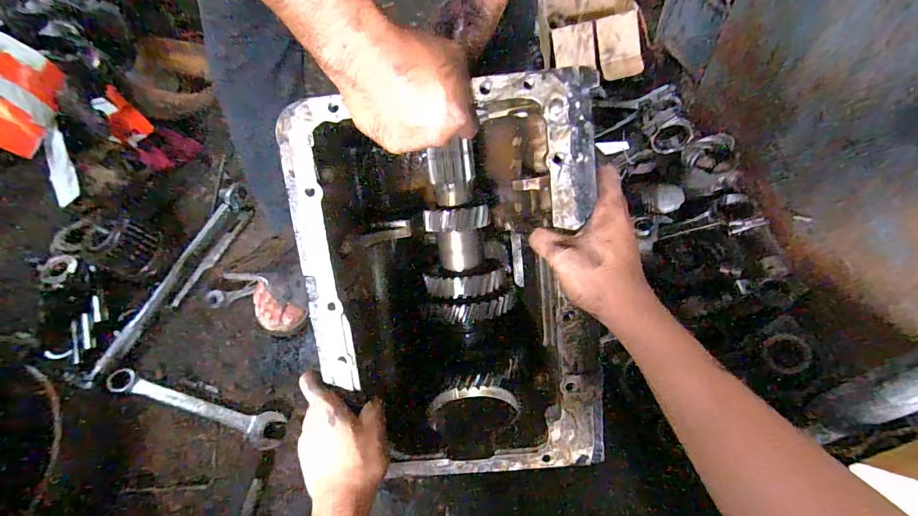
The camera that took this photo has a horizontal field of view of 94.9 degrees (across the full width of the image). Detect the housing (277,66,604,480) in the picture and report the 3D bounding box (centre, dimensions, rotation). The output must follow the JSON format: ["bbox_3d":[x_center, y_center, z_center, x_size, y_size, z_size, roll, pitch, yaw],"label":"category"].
[{"bbox_3d":[-0.010,0.020,0.511,0.282,0.388,0.270,-5,13,3],"label":"housing"}]

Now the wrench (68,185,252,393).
[{"bbox_3d":[-0.535,0.025,0.794,0.043,0.032,0.452,13,54,9],"label":"wrench"}]

